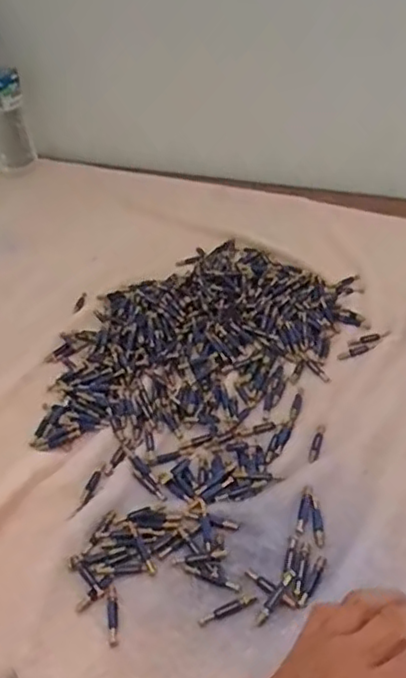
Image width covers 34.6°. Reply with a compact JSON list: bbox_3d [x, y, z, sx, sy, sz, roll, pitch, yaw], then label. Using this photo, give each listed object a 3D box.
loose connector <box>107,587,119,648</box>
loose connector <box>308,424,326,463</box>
[{"bbox_3d":[-0.058,0.177,0.418,0.007,0.004,0.039,-9,37,-3],"label":"loose connector"},{"bbox_3d":[0.091,0.082,0.519,0.008,0.004,0.043,9,40,20],"label":"loose connector"}]

